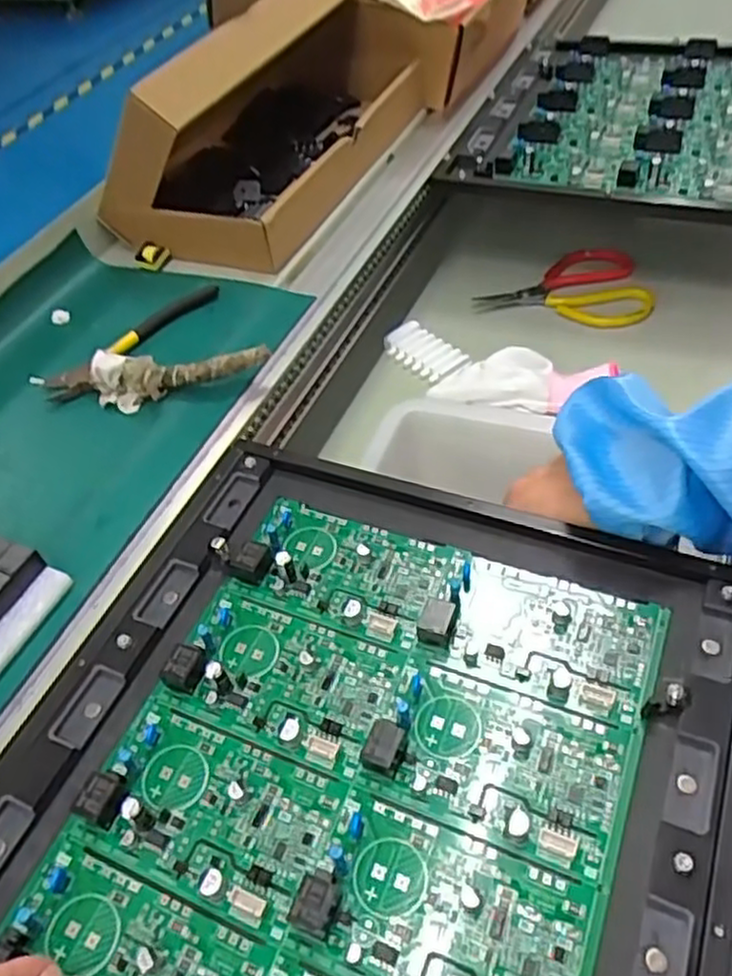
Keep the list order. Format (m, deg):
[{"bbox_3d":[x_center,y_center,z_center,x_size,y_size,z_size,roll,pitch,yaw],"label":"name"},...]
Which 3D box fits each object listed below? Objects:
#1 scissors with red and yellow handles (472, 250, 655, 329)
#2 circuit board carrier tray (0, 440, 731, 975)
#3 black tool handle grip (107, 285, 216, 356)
[{"bbox_3d":[0.193,-0.198,0.727,0.161,0.018,0.098,4,49,12],"label":"scissors with red and yellow handles"},{"bbox_3d":[-0.005,0.131,0.335,0.314,0.020,0.327,16,53,18],"label":"circuit board carrier tray"},{"bbox_3d":[-0.157,-0.130,0.575,0.096,0.014,0.019,-38,54,-23],"label":"black tool handle grip"}]

